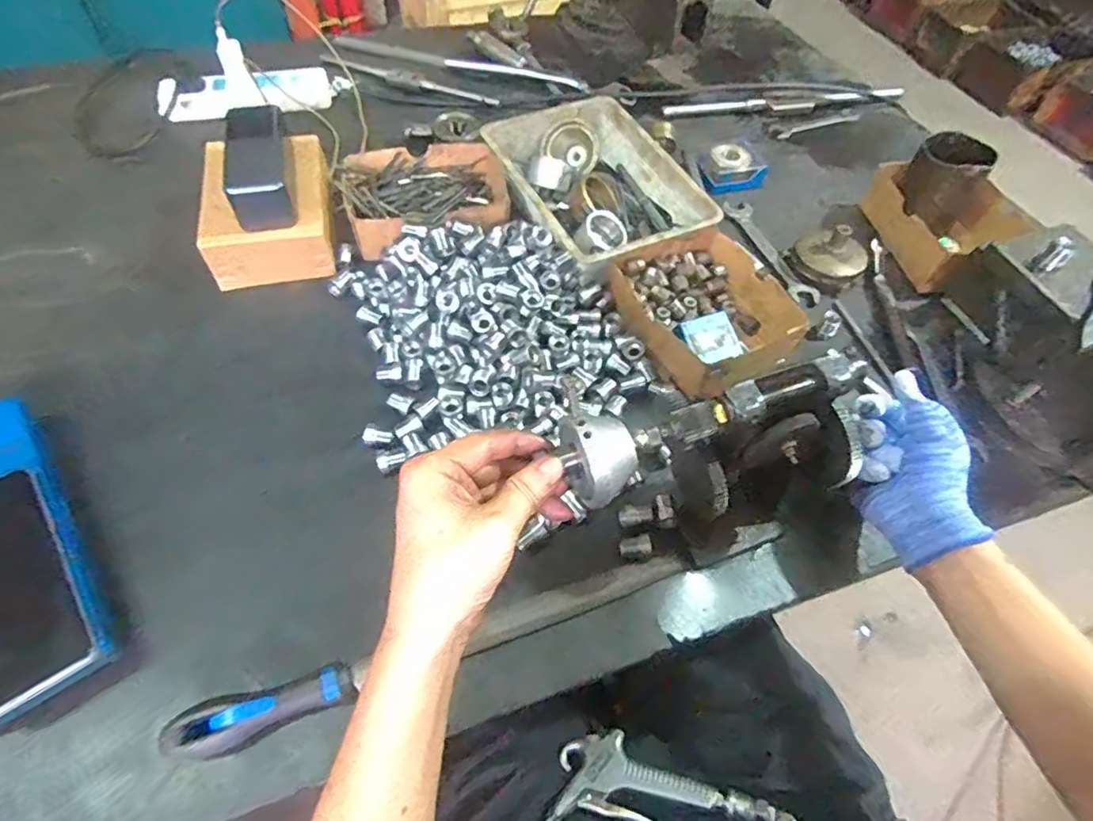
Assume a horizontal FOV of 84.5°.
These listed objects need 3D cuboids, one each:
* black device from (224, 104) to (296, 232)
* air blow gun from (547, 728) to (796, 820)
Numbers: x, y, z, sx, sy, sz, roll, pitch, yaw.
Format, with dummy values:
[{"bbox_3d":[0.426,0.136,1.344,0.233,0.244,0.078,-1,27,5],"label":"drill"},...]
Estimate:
[{"bbox_3d":[-0.283,-0.242,0.595,0.053,0.048,0.137,-11,57,-11],"label":"black device"},{"bbox_3d":[0.054,0.303,0.469,0.244,0.046,0.095,-8,56,-9],"label":"air blow gun"}]

